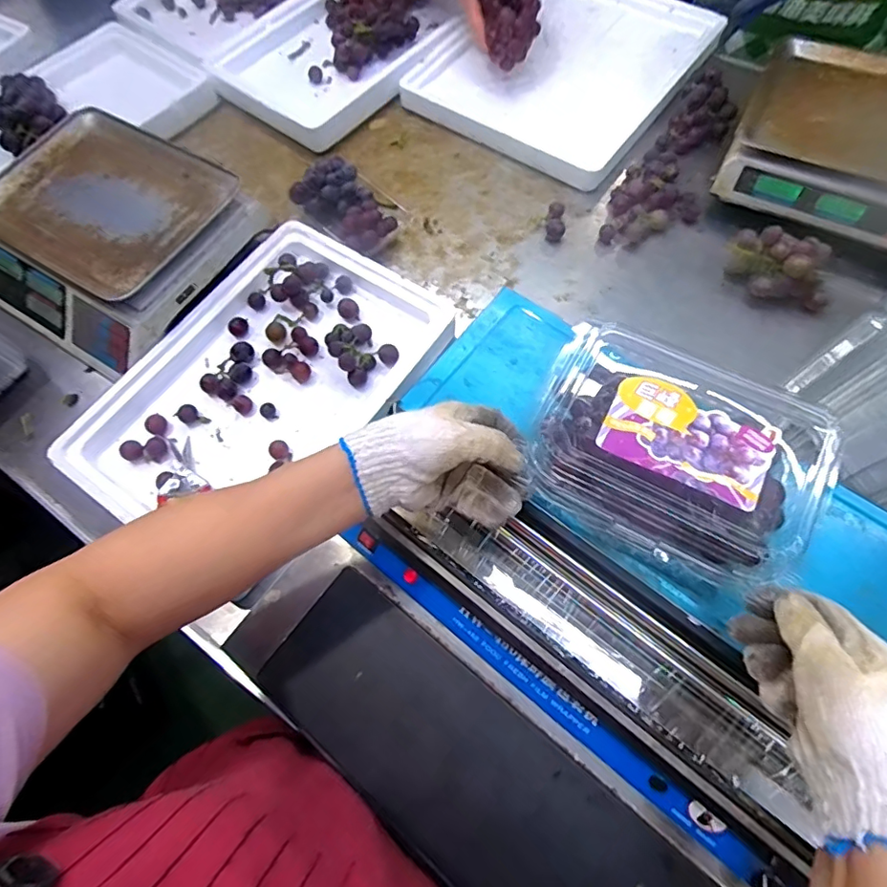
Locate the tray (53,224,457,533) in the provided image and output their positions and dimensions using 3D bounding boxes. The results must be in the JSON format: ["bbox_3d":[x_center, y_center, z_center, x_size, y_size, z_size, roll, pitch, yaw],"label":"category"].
[{"bbox_3d":[-0.225,-0.071,0.680,0.302,0.054,0.445,33,72,16],"label":"tray"}]

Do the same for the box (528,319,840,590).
[{"bbox_3d":[0.170,-0.001,0.390,0.195,0.077,0.152,25,70,14],"label":"box"}]

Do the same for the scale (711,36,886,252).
[{"bbox_3d":[0.604,-0.412,0.760,0.359,0.121,0.303,26,70,14],"label":"scale"}]

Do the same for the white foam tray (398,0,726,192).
[{"bbox_3d":[0.220,-0.660,0.926,0.394,0.045,0.488,37,74,17],"label":"white foam tray"}]

